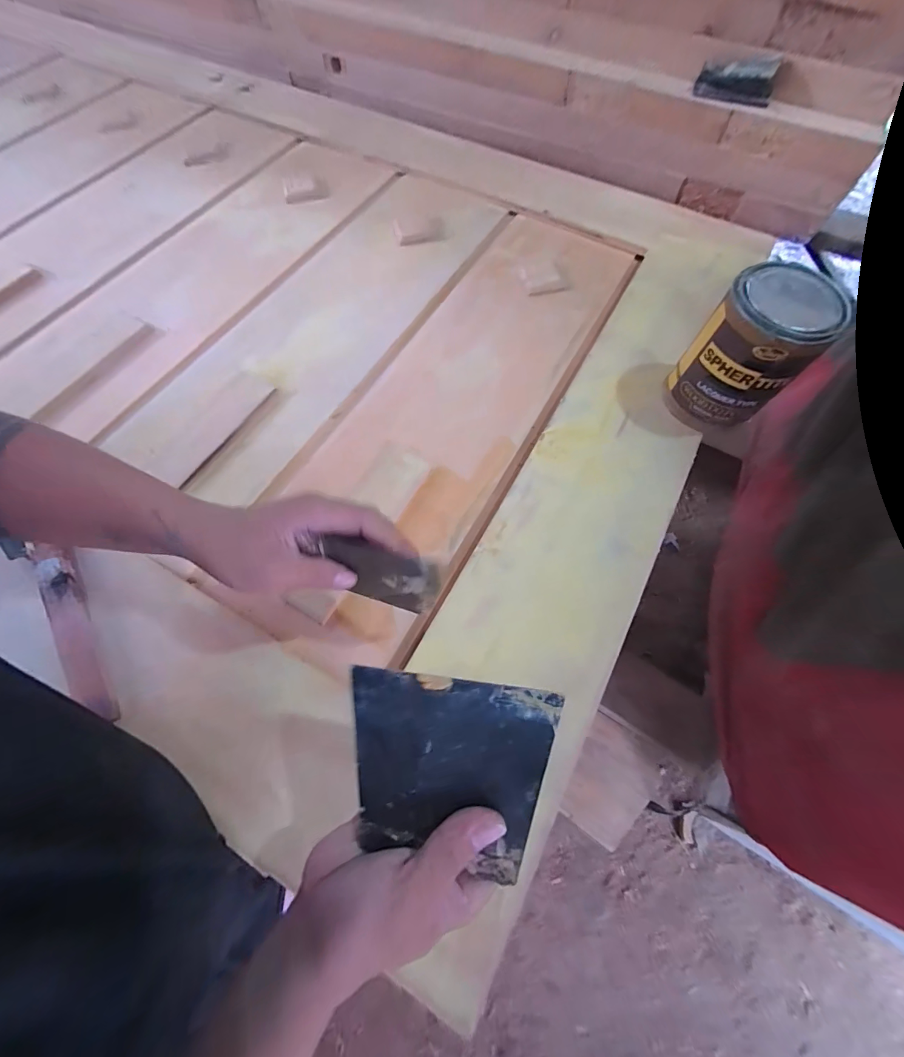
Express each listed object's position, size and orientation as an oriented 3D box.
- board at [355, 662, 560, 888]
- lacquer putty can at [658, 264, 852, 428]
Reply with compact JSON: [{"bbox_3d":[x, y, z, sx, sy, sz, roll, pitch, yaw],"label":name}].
[{"bbox_3d":[-0.003,0.130,0.213,0.107,0.004,0.095,6,89,10],"label":"board"},{"bbox_3d":[0.308,-0.180,0.421,0.096,0.139,0.100,0,67,-1],"label":"lacquer putty can"}]

